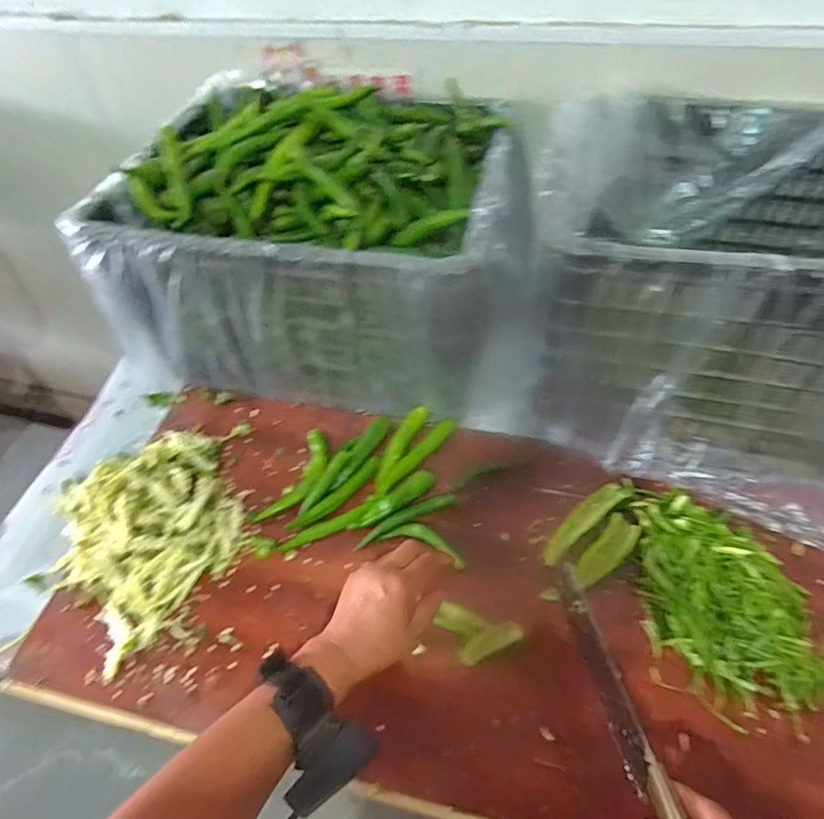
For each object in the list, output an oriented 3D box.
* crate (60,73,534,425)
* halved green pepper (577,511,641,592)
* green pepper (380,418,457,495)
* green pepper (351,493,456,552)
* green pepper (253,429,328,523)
[{"bbox_3d":[-0.099,-0.222,0.671,0.482,0.250,0.371,7,56,9],"label":"crate"},{"bbox_3d":[0.214,0.158,0.540,0.036,0.024,0.090,34,61,27],"label":"halved green pepper"},{"bbox_3d":[0.007,0.057,0.619,0.021,0.016,0.137,34,61,27],"label":"green pepper"},{"bbox_3d":[-0.008,0.125,0.571,0.127,0.012,0.015,-24,54,-14],"label":"green pepper"},{"bbox_3d":[-0.135,0.082,0.603,0.049,0.014,0.133,17,55,17],"label":"green pepper"}]

